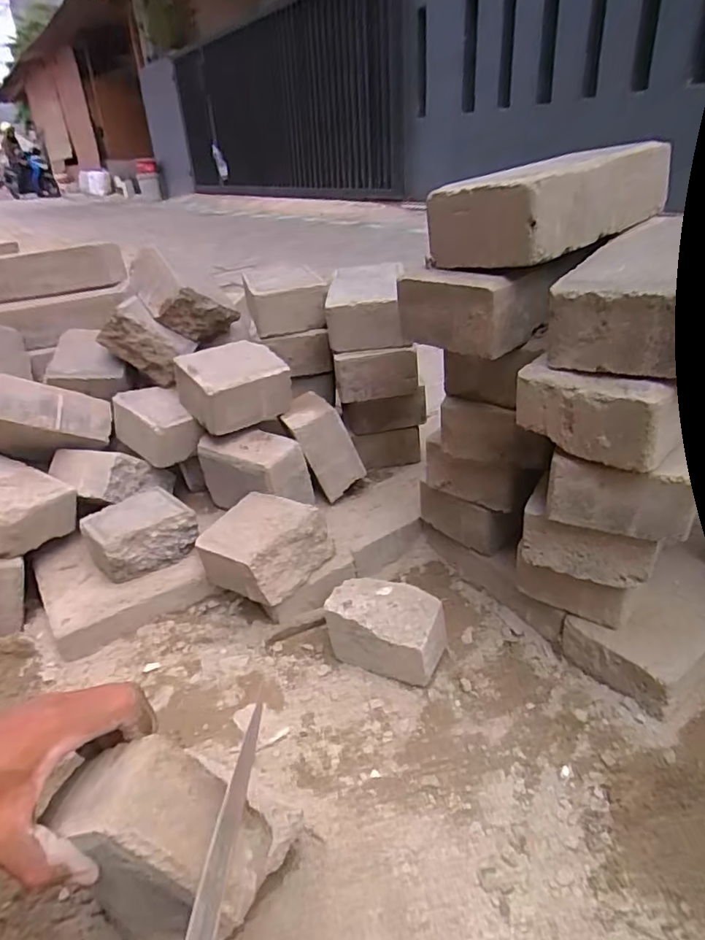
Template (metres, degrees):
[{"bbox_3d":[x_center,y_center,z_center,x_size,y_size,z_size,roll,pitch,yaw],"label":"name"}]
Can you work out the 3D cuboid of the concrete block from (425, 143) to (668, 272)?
[{"bbox_3d":[0.170,-0.225,0.477,0.195,0.066,0.104,-27,39,-31],"label":"concrete block"}]

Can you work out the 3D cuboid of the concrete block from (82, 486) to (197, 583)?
[{"bbox_3d":[-0.257,0.077,0.678,0.120,0.065,0.087,-19,33,-25],"label":"concrete block"}]

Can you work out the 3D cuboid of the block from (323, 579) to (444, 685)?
[{"bbox_3d":[0.035,0.165,0.577,0.113,0.073,0.066,8,34,25],"label":"block"}]

